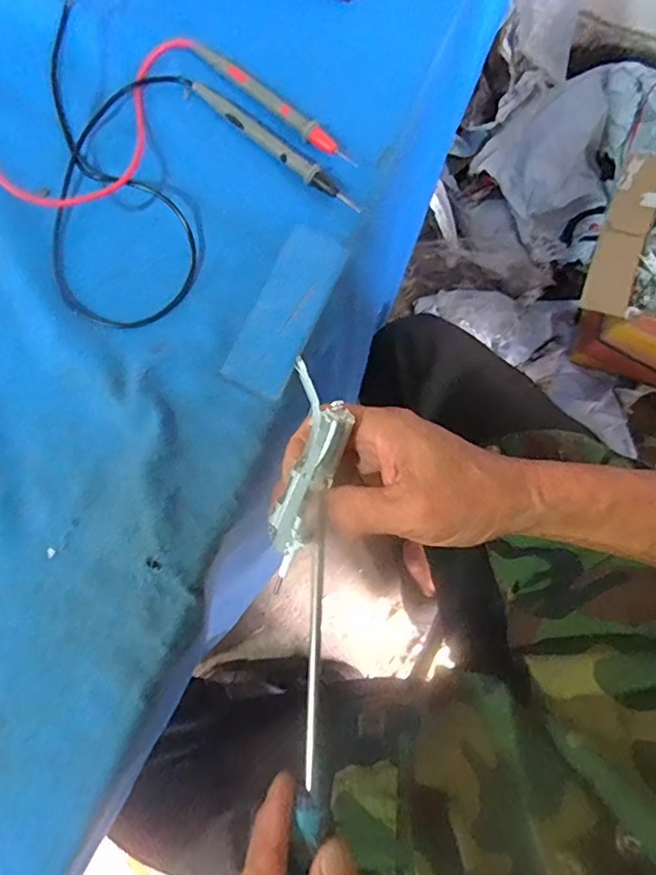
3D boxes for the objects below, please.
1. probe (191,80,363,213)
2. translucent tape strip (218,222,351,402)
[{"bbox_3d":[-0.036,-0.198,0.379,0.145,0.008,0.015,42,83,7],"label":"probe"},{"bbox_3d":[-0.026,-0.082,0.364,0.042,0.007,0.113,25,81,5],"label":"translucent tape strip"}]

